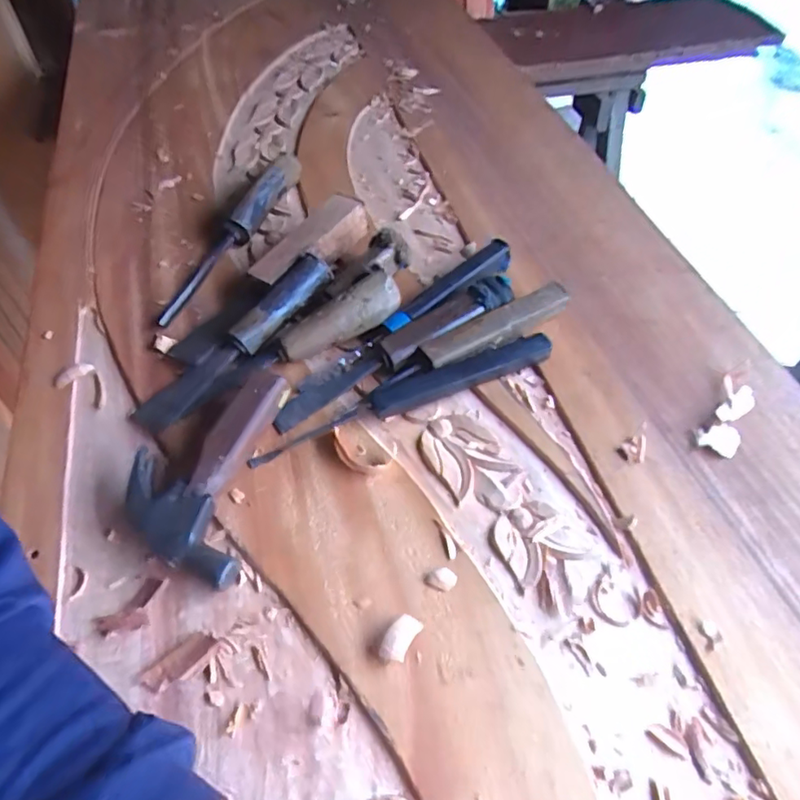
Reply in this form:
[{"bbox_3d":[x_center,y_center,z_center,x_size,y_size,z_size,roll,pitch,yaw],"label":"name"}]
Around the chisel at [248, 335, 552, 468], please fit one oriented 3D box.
[{"bbox_3d":[0.005,-0.005,0.439,0.243,0.017,0.024,-21,55,-13],"label":"chisel"}]

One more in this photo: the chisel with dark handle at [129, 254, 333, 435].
[{"bbox_3d":[-0.132,-0.051,0.472,0.036,0.041,0.196,36,62,26],"label":"chisel with dark handle"}]

